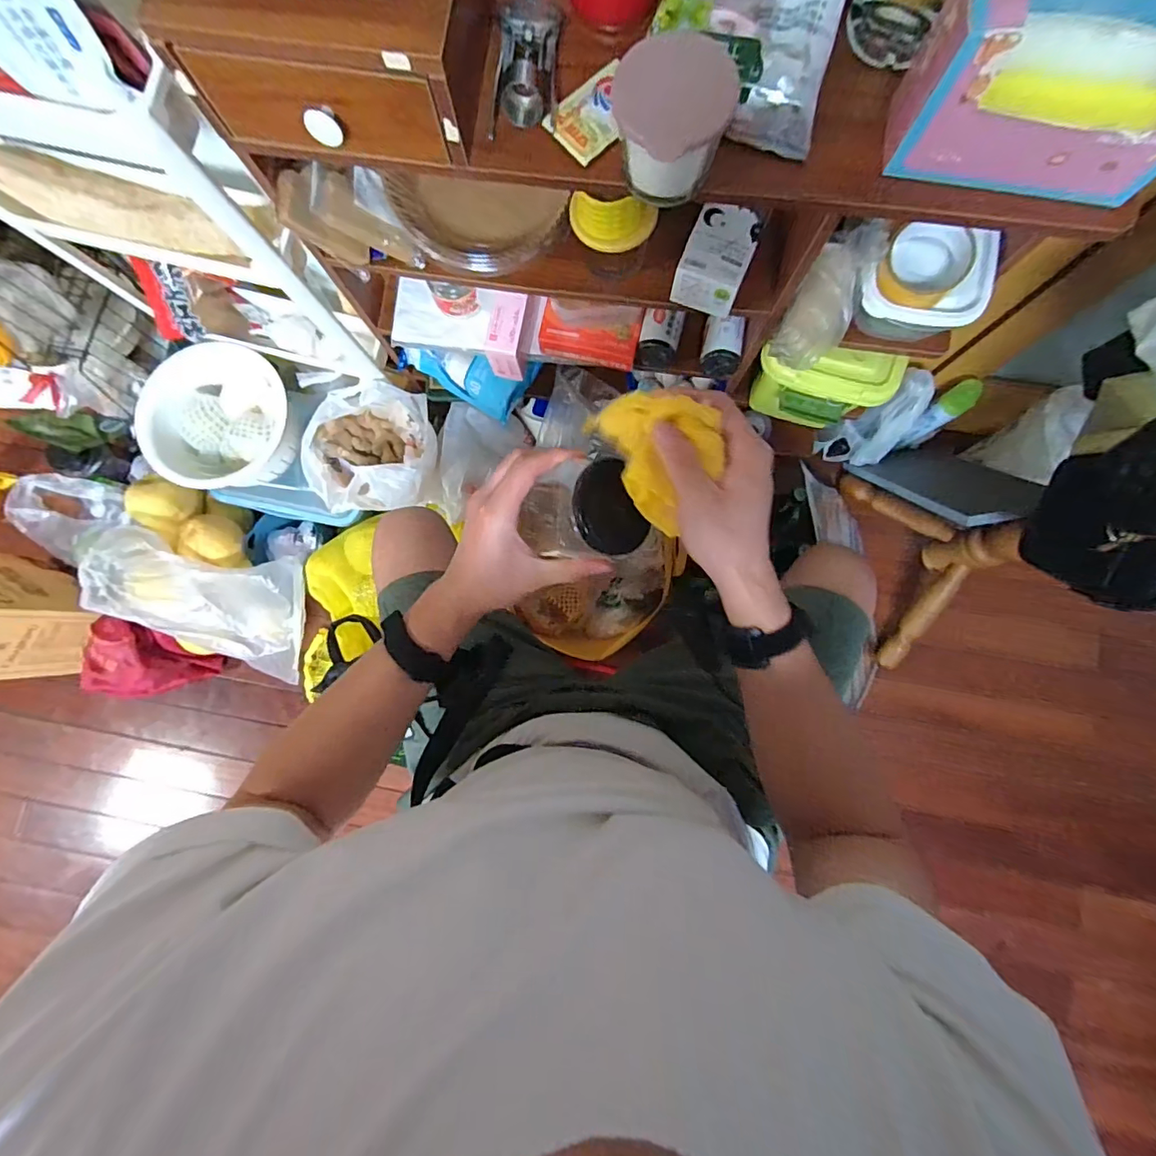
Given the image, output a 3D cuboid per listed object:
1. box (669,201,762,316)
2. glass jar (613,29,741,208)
[{"bbox_3d":[0.154,-0.355,0.565,0.073,0.049,0.091,22,85,4],"label":"box"},{"bbox_3d":[0.073,-0.358,0.402,0.090,0.085,0.104,20,85,4],"label":"glass jar"}]

